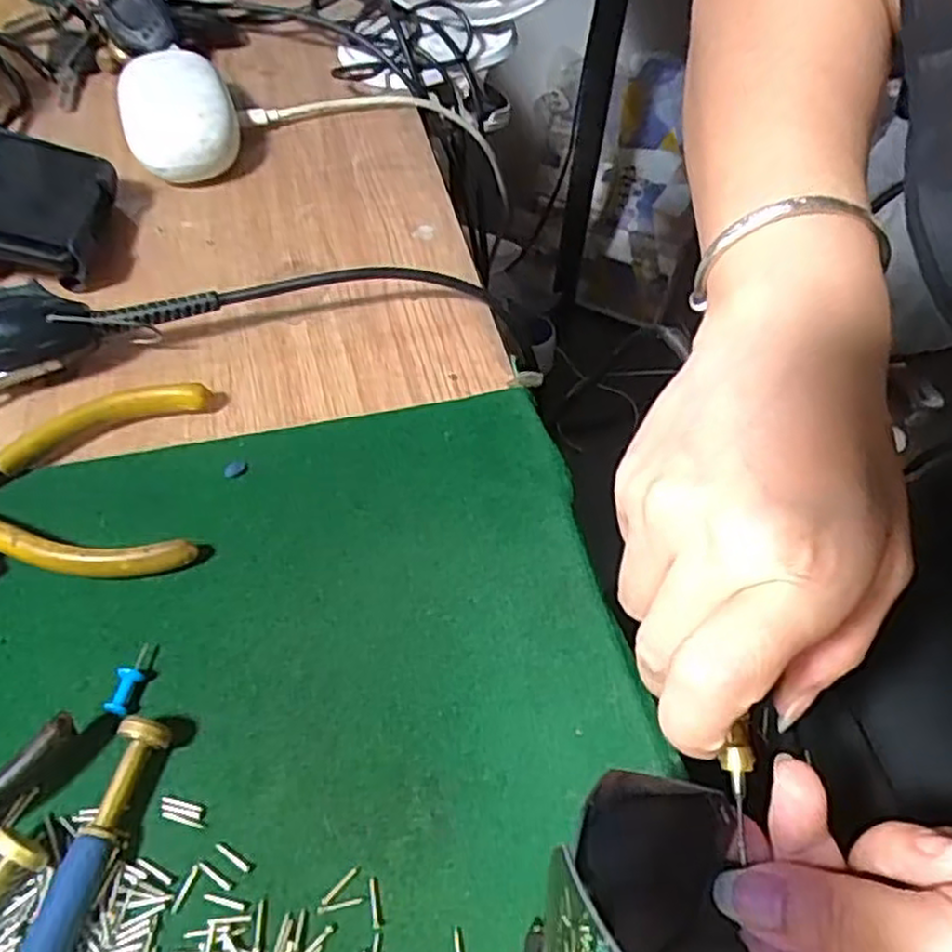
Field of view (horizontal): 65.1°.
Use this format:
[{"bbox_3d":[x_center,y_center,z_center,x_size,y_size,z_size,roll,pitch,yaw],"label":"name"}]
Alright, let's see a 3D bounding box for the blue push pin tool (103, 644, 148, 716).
[{"bbox_3d":[-0.107,0.063,0.233,0.006,0.008,0.023,10,55,6],"label":"blue push pin tool"}]

